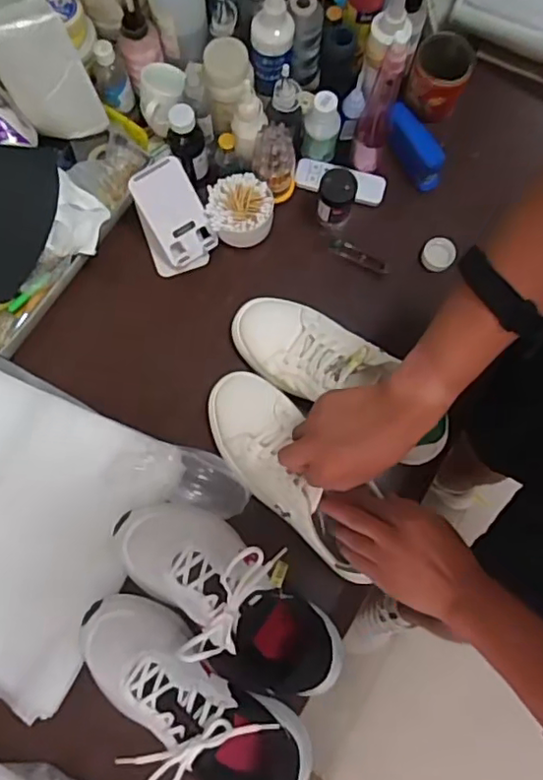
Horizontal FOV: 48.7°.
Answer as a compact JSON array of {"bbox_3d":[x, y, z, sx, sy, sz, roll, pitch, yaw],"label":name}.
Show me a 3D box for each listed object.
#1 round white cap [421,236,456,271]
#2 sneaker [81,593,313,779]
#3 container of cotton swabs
[{"bbox_3d":[0.218,-0.178,0.782,0.040,0.014,0.043,0,78,-1],"label":"round white cap"},{"bbox_3d":[-0.086,0.327,0.603,0.281,0.116,0.123,36,79,6],"label":"sneaker"},{"bbox_3d":[-0.040,-0.225,0.767,0.082,0.057,0.079,0,78,-1],"label":"container of cotton swabs"}]

